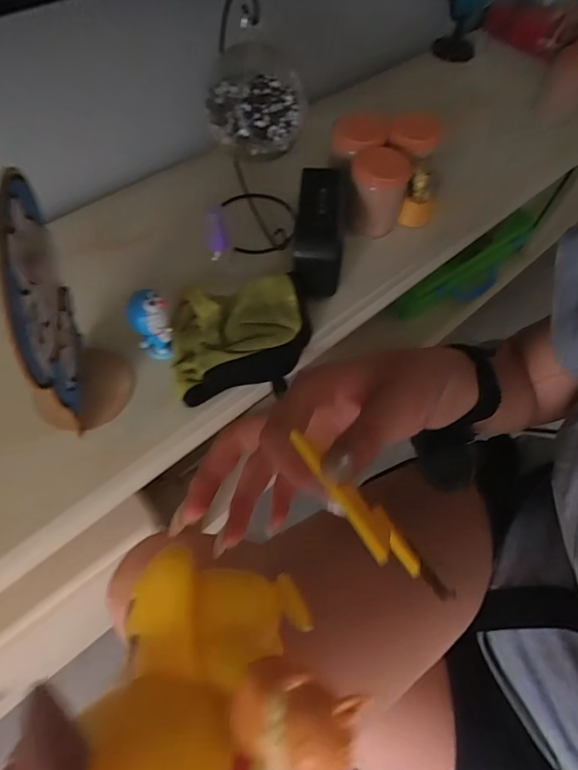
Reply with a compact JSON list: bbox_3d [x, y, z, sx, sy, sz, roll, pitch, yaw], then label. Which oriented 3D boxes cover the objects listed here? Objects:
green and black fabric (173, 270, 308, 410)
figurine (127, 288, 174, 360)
[{"bbox_3d":[-0.043,-0.046,0.426,0.141,0.046,0.112,-8,61,-7],"label":"green and black fabric"},{"bbox_3d":[-0.127,-0.052,0.410,0.032,0.083,0.031,1,60,-2],"label":"figurine"}]

